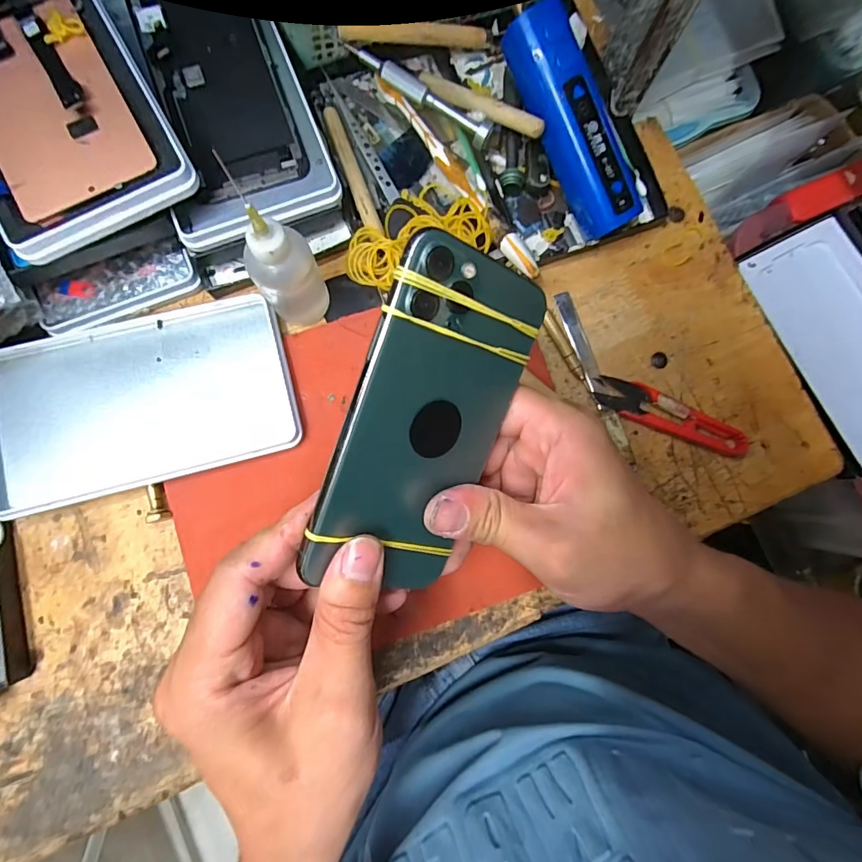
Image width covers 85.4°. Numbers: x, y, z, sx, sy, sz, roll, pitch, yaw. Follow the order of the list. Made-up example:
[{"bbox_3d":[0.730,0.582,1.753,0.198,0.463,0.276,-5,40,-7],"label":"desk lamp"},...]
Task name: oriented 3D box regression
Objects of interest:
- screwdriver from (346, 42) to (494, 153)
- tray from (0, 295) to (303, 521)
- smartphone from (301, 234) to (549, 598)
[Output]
[{"bbox_3d":[-0.005,-0.218,0.303,0.104,0.015,0.018,33,85,-3],"label":"screwdriver"},{"bbox_3d":[-0.180,-0.019,0.290,0.180,0.020,0.101,-16,84,-4],"label":"tray"},{"bbox_3d":[-0.001,-0.002,0.188,0.069,0.005,0.139,15,101,-33],"label":"smartphone"}]

